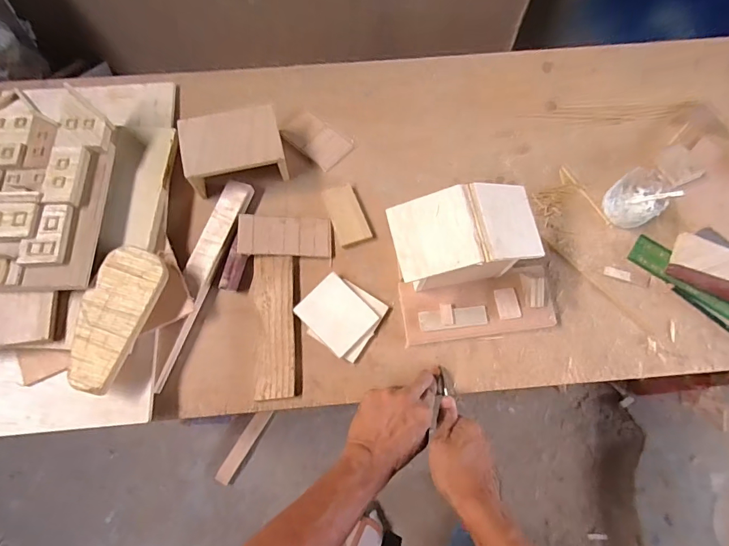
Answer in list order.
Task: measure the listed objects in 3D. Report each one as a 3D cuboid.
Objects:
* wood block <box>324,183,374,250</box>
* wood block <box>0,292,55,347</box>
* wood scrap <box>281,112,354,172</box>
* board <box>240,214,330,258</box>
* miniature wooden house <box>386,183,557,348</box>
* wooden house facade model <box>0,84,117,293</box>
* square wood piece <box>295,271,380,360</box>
[{"bbox_3d":[-0.026,-0.082,0.603,0.044,0.005,0.089,-21,72,-8],"label":"wood block"},{"bbox_3d":[-0.417,0.054,0.497,0.099,0.012,0.063,-7,73,-3],"label":"wood block"},{"bbox_3d":[-0.072,-0.203,0.647,0.101,0.004,0.060,39,75,12],"label":"wood scrap"},{"bbox_3d":[-0.108,-0.051,0.585,0.123,0.004,0.056,2,77,-11],"label":"board"},{"bbox_3d":[0.141,-0.010,0.506,0.206,0.138,0.147,-9,71,-4],"label":"miniature wooden house"},{"bbox_3d":[-0.423,-0.113,0.537,0.185,0.038,0.279,0,71,-1],"label":"wooden house facade model"},{"bbox_3d":[-0.037,0.054,0.557,0.073,0.010,0.088,-42,76,-14],"label":"square wood piece"}]

